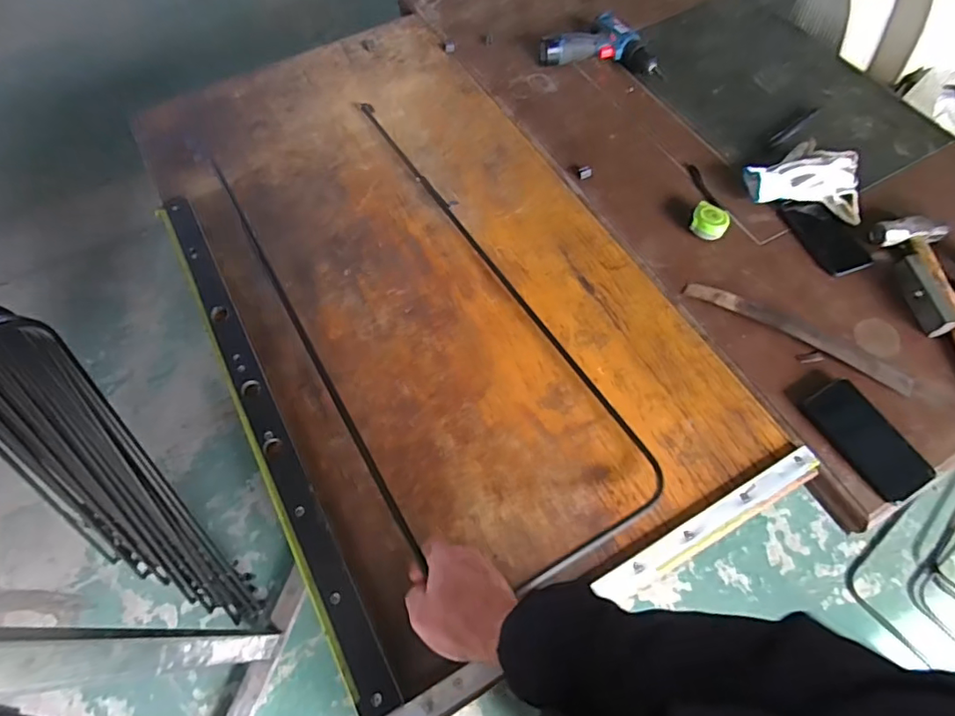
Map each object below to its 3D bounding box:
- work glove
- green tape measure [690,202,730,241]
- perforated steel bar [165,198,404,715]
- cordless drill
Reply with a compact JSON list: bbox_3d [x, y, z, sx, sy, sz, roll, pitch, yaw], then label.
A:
[{"bbox_3d":[0.553,-0.312,0.922,0.185,0.044,0.148,16,64,9],"label":"work glove"},{"bbox_3d":[0.380,-0.222,0.884,0.058,0.040,0.055,25,66,13],"label":"green tape measure"},{"bbox_3d":[-0.309,0.063,0.776,0.048,0.013,0.848,-26,66,-12],"label":"perforated steel bar"},{"bbox_3d":[0.250,-0.627,1.088,0.237,0.056,0.128,9,63,6],"label":"cordless drill"}]

